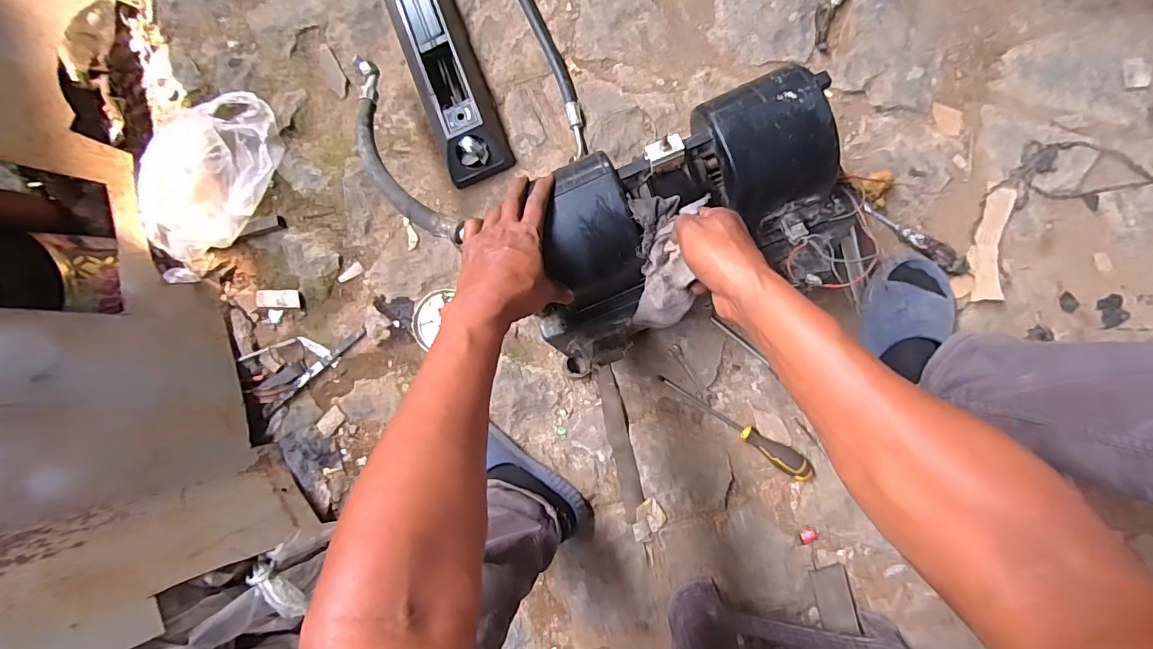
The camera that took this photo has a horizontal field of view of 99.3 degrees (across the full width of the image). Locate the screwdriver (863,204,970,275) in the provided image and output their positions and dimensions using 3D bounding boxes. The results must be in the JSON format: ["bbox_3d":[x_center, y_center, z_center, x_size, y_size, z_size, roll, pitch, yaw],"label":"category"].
[{"bbox_3d":[0.487,-0.121,0.706,0.165,0.020,0.030,34,94,6],"label":"screwdriver"}]

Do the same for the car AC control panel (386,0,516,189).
[{"bbox_3d":[-0.212,-0.413,0.766,0.107,0.063,0.377,-19,88,6],"label":"car AC control panel"}]

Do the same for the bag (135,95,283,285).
[{"bbox_3d":[-0.610,-0.237,0.797,0.163,0.097,0.305,32,94,6],"label":"bag"}]

